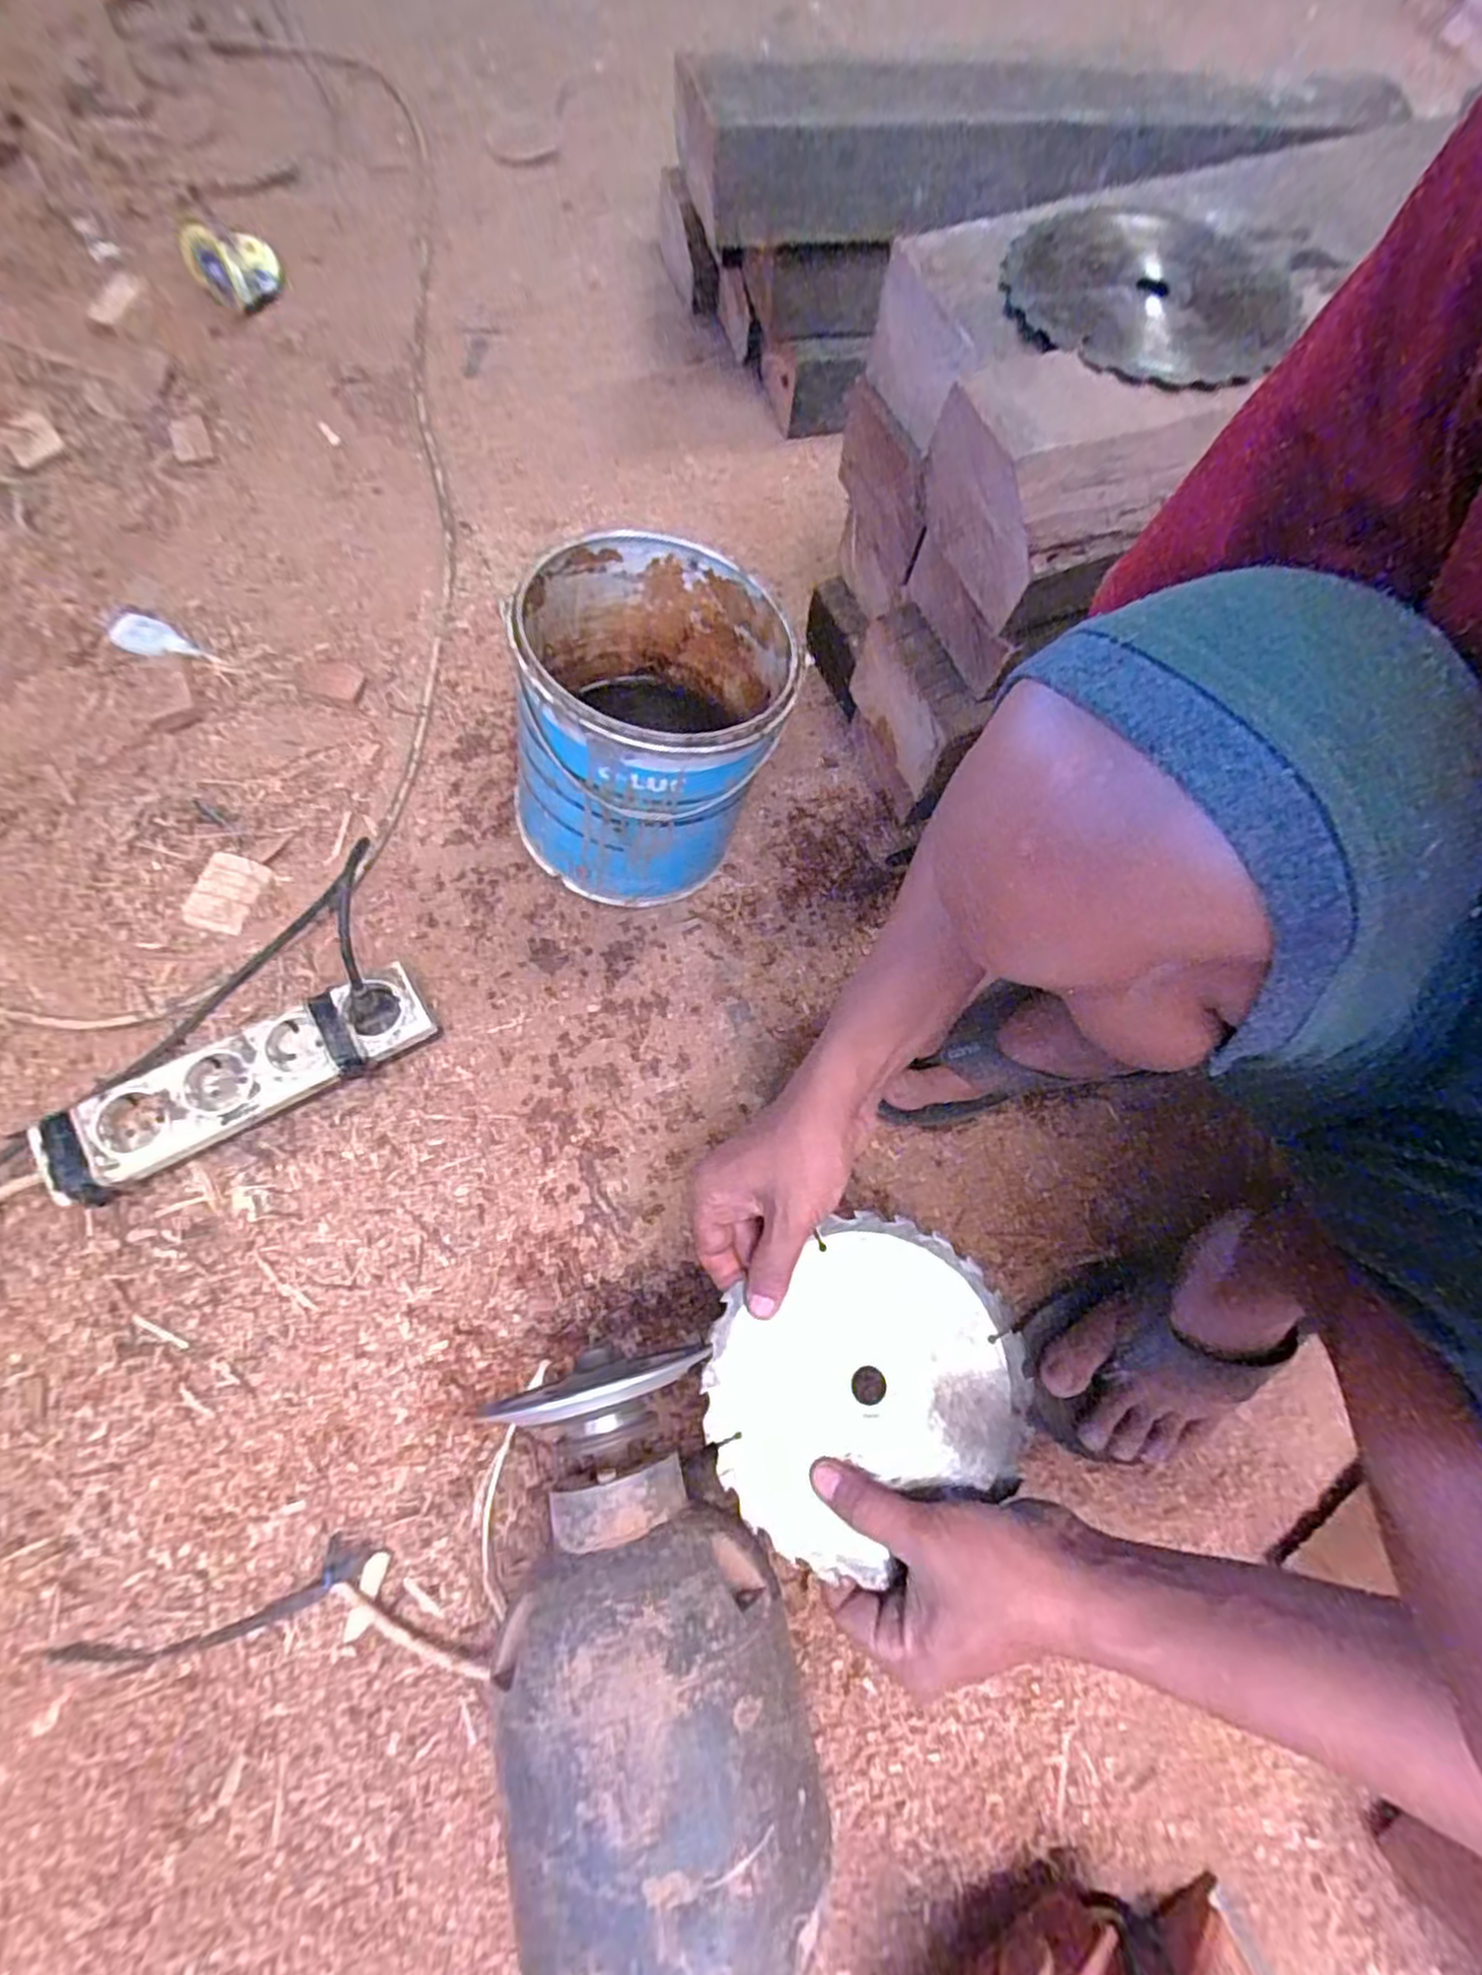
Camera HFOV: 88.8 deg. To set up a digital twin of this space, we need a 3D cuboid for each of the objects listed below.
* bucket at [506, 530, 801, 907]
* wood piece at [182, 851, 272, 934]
[{"bbox_3d":[-0.063,-0.187,0.559,0.189,0.211,0.202,8,70,2],"label":"bucket"},{"bbox_3d":[-0.414,-0.076,0.607,0.046,0.005,0.063,22,79,-10],"label":"wood piece"}]

